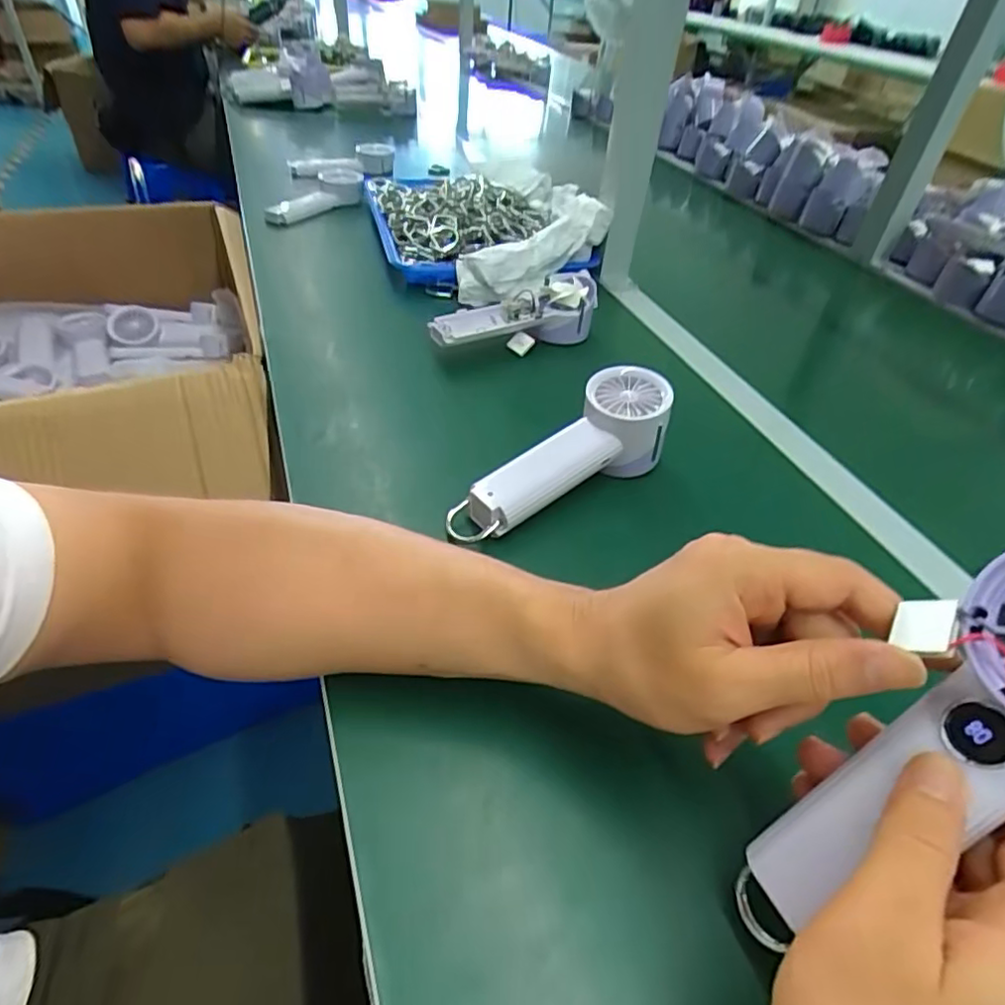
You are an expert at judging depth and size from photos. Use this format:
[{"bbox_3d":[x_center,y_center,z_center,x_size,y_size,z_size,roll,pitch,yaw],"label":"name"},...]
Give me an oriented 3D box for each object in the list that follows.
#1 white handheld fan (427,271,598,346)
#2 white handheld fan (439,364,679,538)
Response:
[{"bbox_3d":[0.011,-0.179,0.607,0.173,0.055,0.059,-15,46,-21],"label":"white handheld fan"},{"bbox_3d":[0.045,-0.035,0.446,0.175,0.070,0.063,-23,49,-28],"label":"white handheld fan"}]

